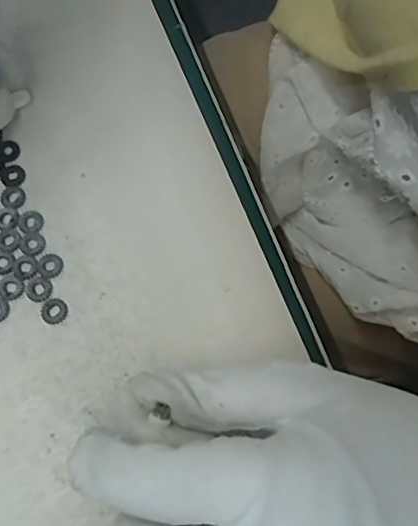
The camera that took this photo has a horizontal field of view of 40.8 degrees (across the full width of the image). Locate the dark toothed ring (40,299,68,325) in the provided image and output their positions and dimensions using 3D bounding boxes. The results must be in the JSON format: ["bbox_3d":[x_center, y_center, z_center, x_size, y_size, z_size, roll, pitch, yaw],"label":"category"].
[{"bbox_3d":[-0.064,0.019,0.231,0.011,0.004,0.011,0,71,-1],"label":"dark toothed ring"}]

